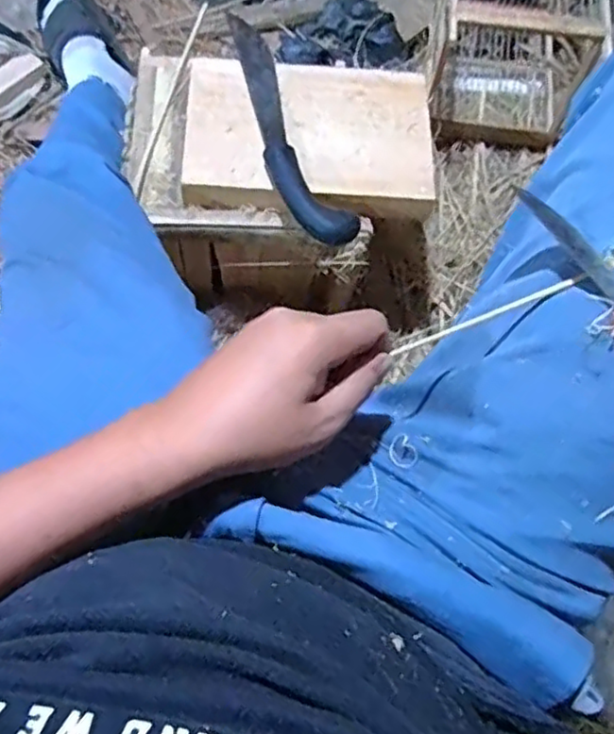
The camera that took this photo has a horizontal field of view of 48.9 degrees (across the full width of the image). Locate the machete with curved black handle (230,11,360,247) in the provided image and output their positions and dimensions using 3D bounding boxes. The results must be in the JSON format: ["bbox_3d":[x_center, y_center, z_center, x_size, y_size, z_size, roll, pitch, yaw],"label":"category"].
[{"bbox_3d":[-0.038,-0.288,0.781,0.063,0.030,0.359,-19,67,-11],"label":"machete with curved black handle"}]

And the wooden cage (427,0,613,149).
[{"bbox_3d":[0.319,-0.570,1.073,0.220,0.232,0.359,3,64,-1],"label":"wooden cage"}]

